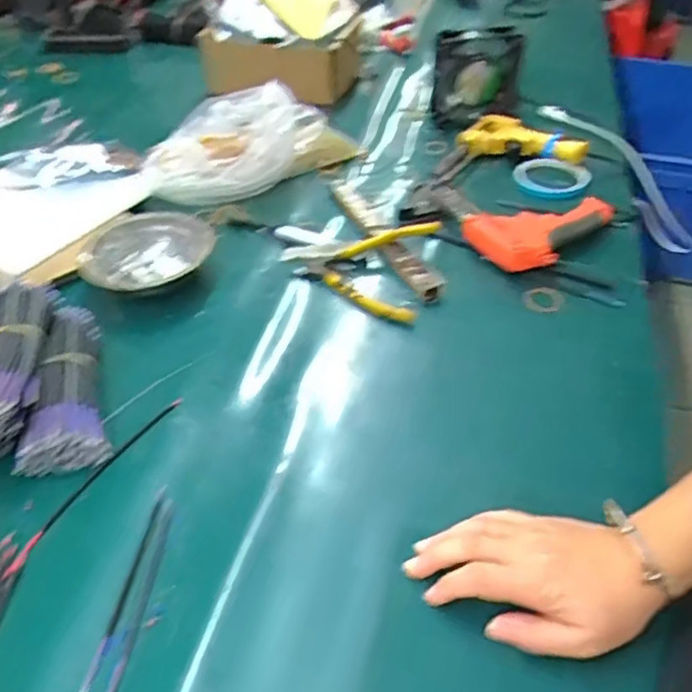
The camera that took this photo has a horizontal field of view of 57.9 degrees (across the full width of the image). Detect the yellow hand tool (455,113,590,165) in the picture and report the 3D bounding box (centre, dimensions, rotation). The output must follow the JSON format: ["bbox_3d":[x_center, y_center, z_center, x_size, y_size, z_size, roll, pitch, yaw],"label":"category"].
[{"bbox_3d":[0.236,-0.279,0.848,0.162,0.035,0.092,7,44,9],"label":"yellow hand tool"}]

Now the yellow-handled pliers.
[{"bbox_3d":[0.009,-0.090,0.658,0.153,0.035,0.130,11,45,9],"label":"yellow-handled pliers"}]

